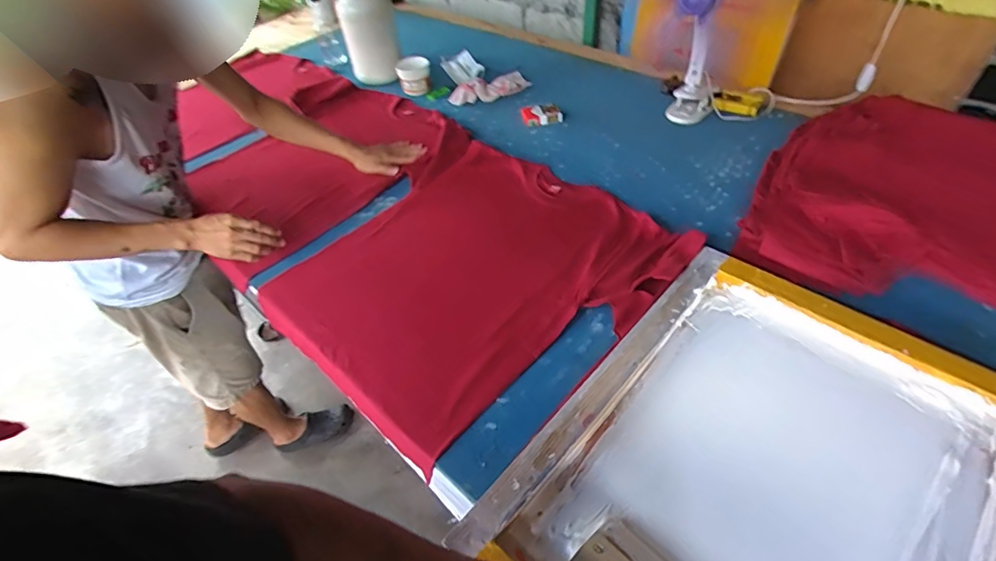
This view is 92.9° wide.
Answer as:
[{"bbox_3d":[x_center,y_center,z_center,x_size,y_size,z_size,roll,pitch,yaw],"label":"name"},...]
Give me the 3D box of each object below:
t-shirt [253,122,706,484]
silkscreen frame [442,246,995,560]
[{"bbox_3d":[-0.047,-0.027,0.846,0.586,0.039,0.596,31,58,31],"label":"t-shirt"},{"bbox_3d":[0.310,0.232,0.551,0.454,0.047,0.598,32,57,31],"label":"silkscreen frame"}]

